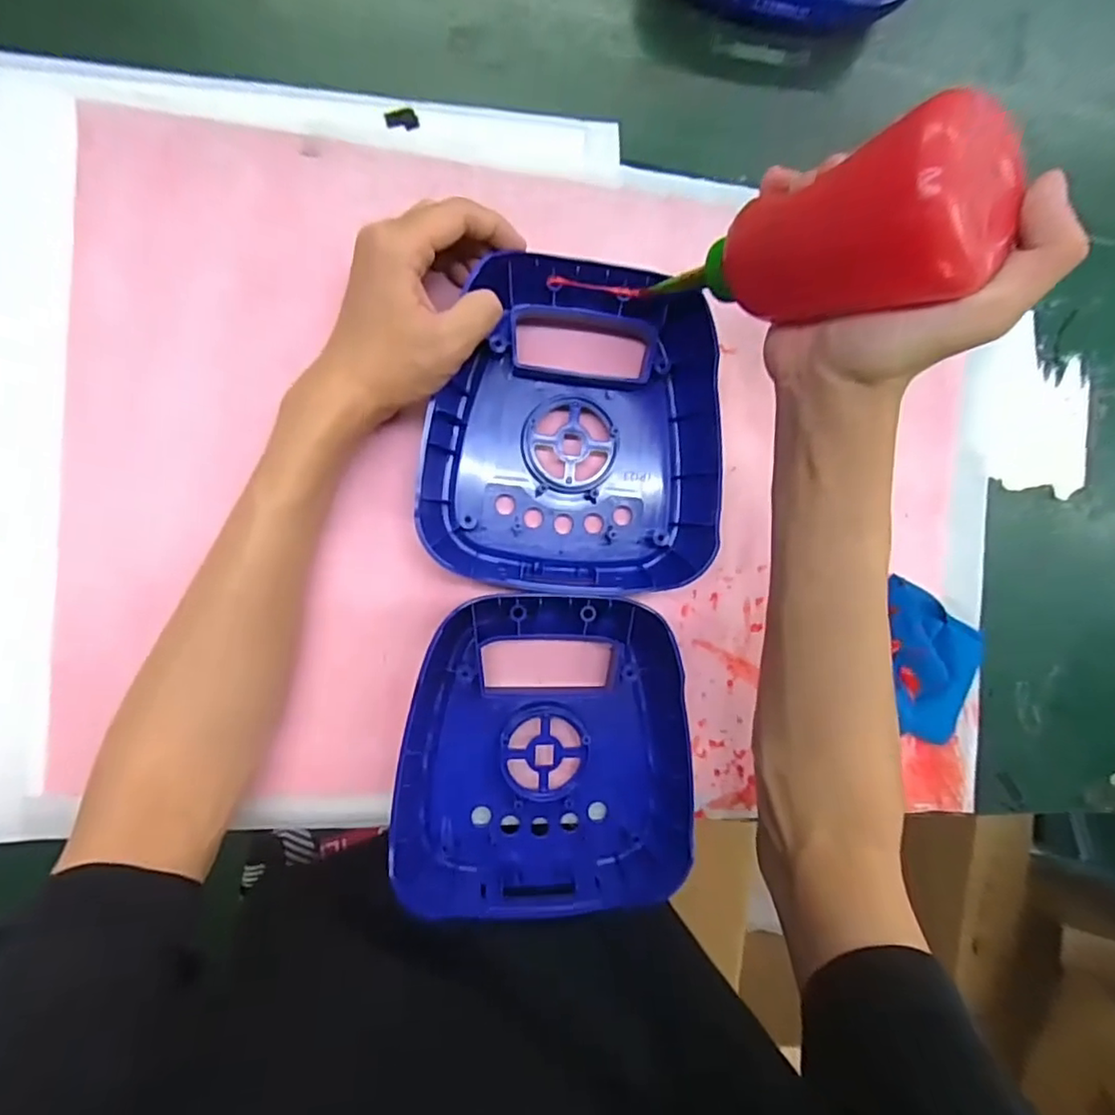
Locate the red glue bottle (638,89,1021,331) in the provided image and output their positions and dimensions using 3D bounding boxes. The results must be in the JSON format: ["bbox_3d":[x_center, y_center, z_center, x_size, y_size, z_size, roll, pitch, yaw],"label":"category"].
[{"bbox_3d":[0.100,-0.123,0.250,0.048,0.140,0.053,9,89,-36],"label":"red glue bottle"}]

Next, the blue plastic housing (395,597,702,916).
[{"bbox_3d":[-0.003,0.112,0.352,0.166,0.040,0.182,7,90,-9],"label":"blue plastic housing"}]

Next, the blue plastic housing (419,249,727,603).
[{"bbox_3d":[0.010,-0.072,0.349,0.162,0.038,0.177,4,90,-9],"label":"blue plastic housing"}]

